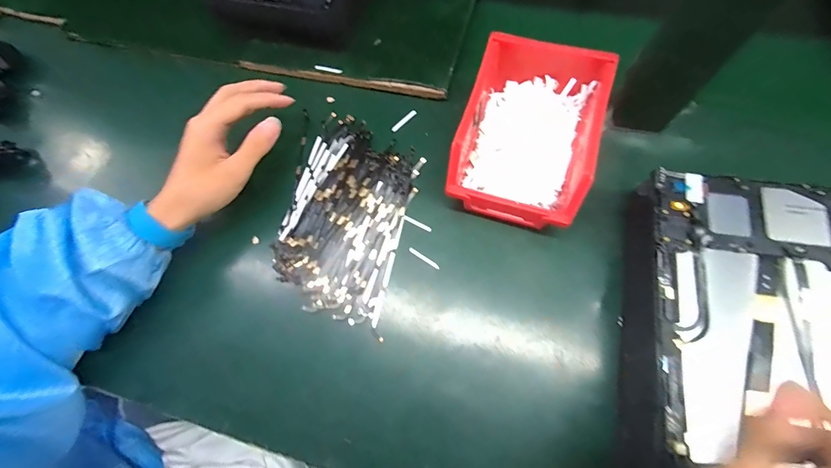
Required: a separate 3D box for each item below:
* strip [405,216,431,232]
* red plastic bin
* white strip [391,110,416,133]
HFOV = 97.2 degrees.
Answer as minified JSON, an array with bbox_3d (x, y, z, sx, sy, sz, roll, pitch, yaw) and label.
[{"bbox_3d":[0.002,-0.010,0.342,0.029,0.004,0.004,25,75,14],"label":"strip"},{"bbox_3d":[0.096,-0.086,0.323,0.105,0.075,0.143,16,74,7],"label":"red plastic bin"},{"bbox_3d":[-0.012,-0.118,0.382,0.032,0.004,0.006,-42,72,-10],"label":"white strip"}]

